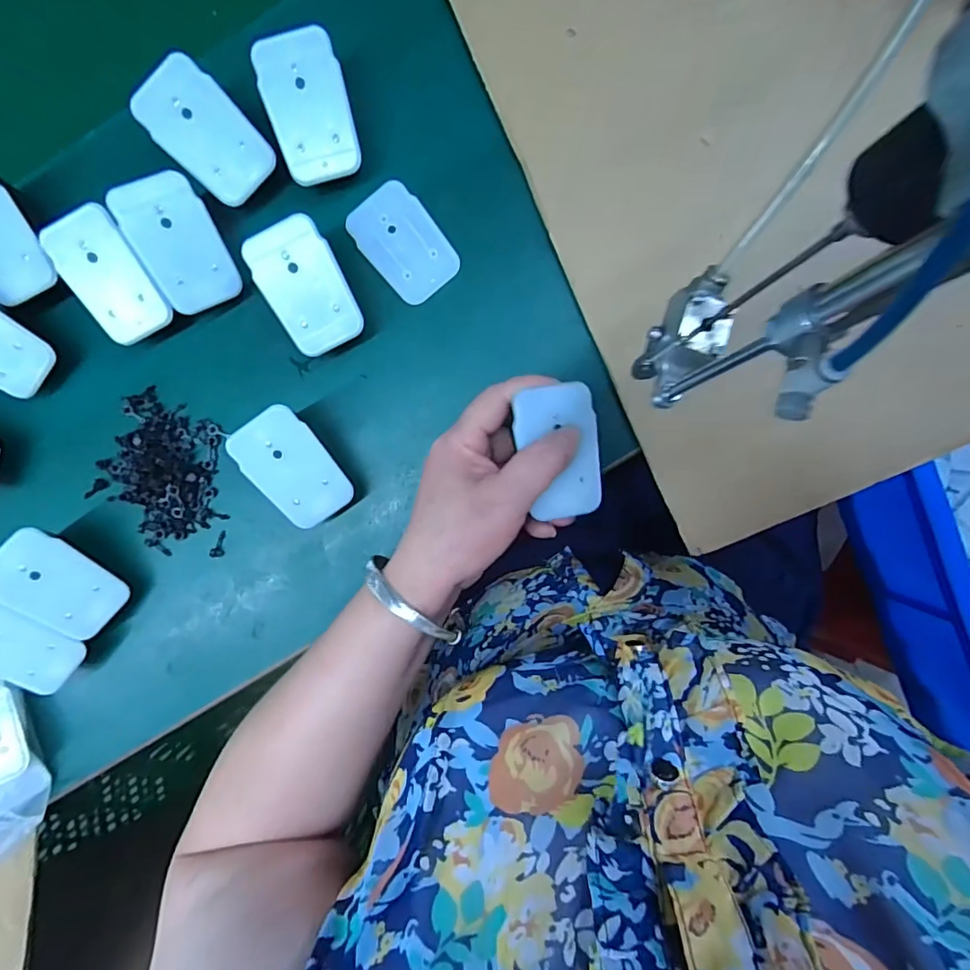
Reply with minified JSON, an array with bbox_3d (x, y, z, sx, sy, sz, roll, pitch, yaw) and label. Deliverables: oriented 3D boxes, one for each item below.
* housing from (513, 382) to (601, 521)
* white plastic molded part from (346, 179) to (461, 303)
[{"bbox_3d":[0.039,-0.018,0.277,0.044,0.010,0.069,-6,94,-13],"label":"housing"},{"bbox_3d":[-0.051,-0.150,0.321,0.045,0.004,0.069,-37,92,1],"label":"white plastic molded part"}]

